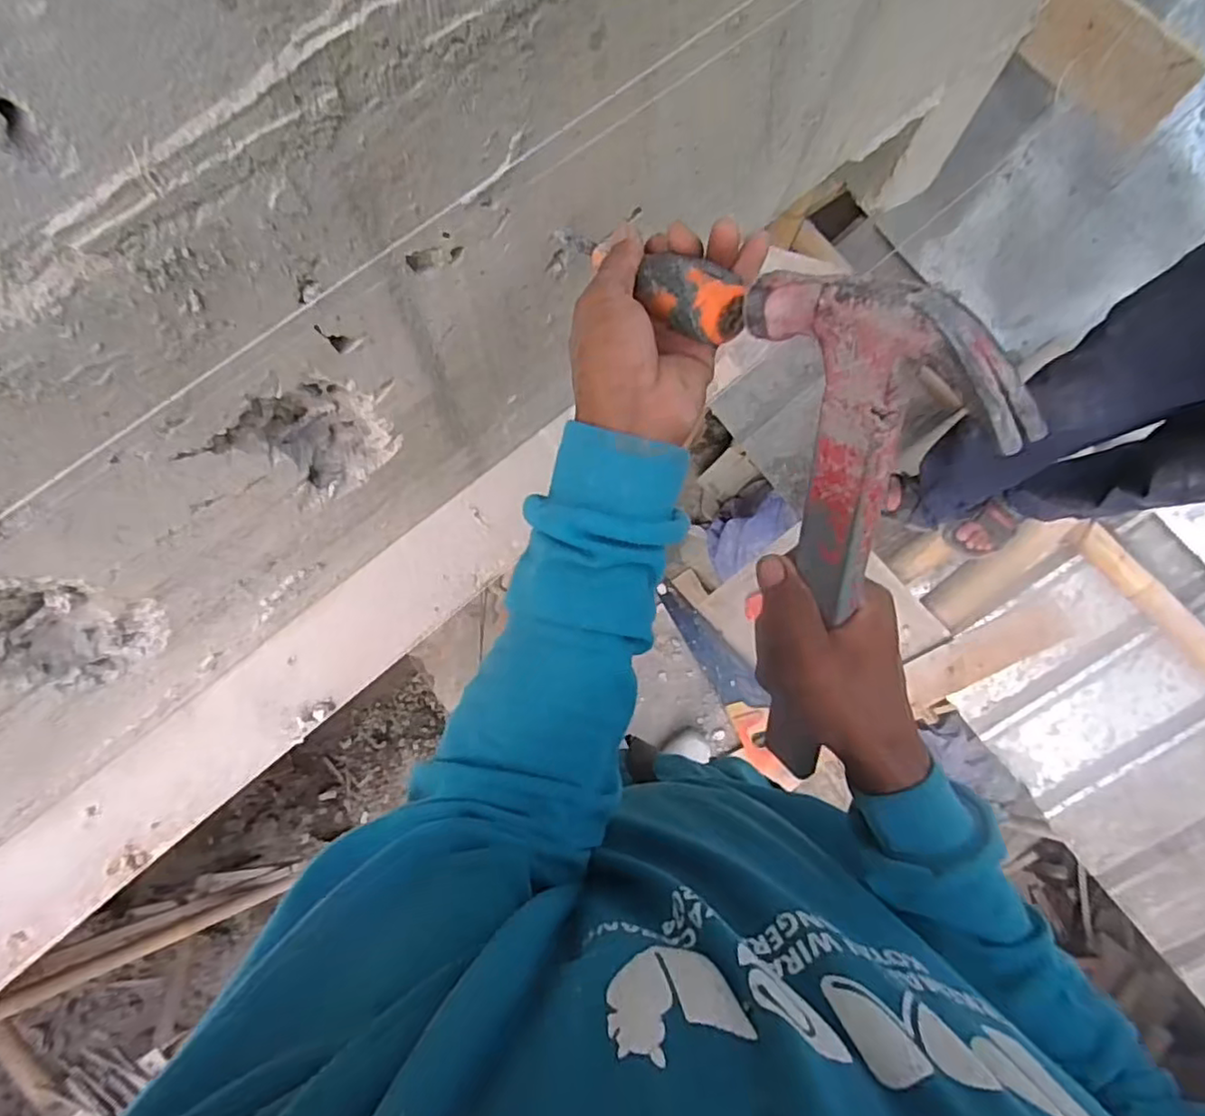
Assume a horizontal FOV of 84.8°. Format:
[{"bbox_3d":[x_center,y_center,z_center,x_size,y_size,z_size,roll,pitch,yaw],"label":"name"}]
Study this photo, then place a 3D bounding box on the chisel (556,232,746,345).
[{"bbox_3d":[0.017,-0.160,0.364,0.028,0.023,0.152,-34,48,-9],"label":"chisel"}]

